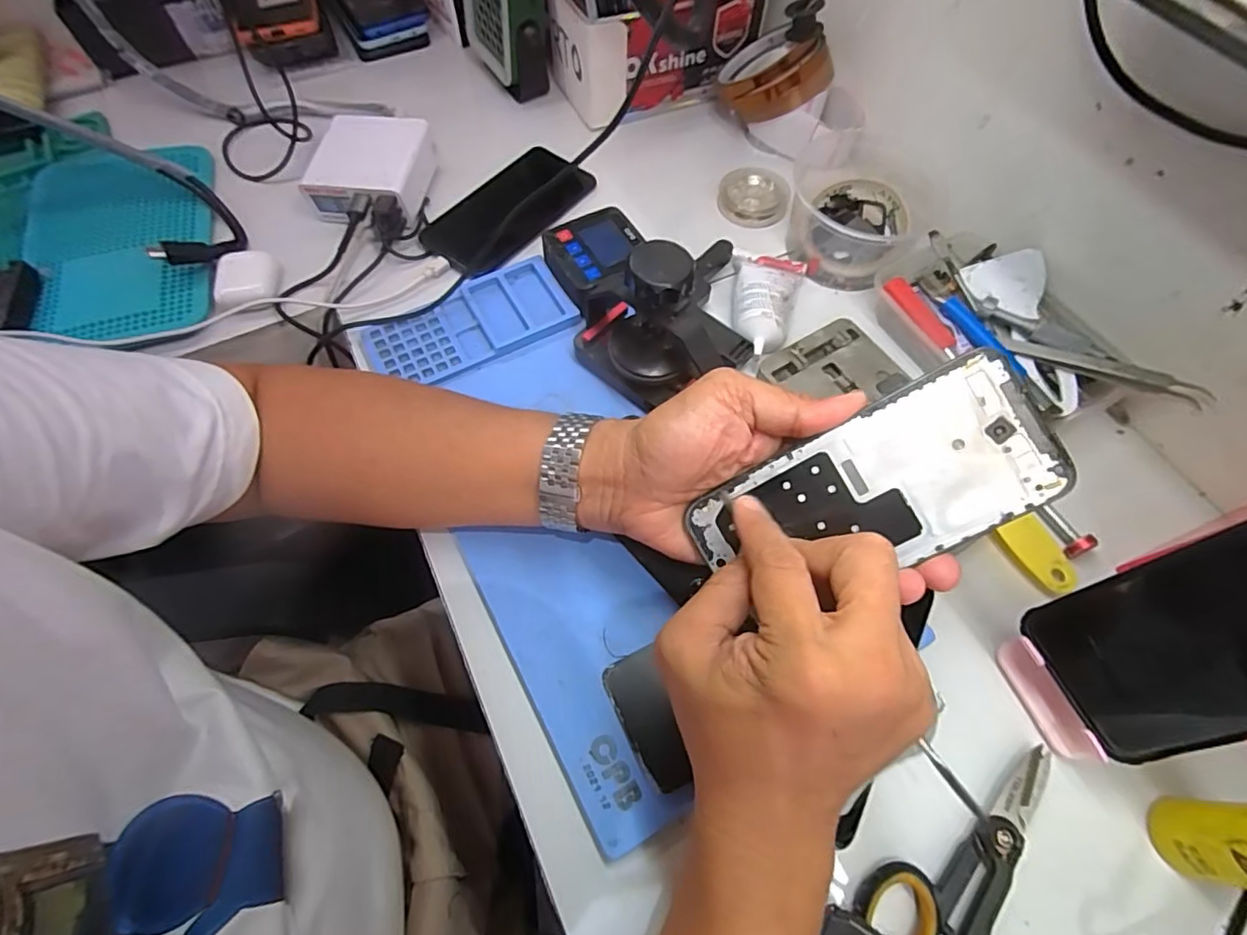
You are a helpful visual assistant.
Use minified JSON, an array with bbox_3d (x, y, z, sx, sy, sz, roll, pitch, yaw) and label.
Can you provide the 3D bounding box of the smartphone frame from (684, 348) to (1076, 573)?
[{"bbox_3d":[0.113,0.014,0.265,0.157,0.004,0.071,-28,88,13],"label":"smartphone frame"}]

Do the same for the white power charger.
[{"bbox_3d":[-0.215,-0.253,0.487,0.096,0.045,0.095,9,63,3],"label":"white power charger"}]

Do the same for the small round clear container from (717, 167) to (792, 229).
[{"bbox_3d":[0.114,-0.238,0.502,0.058,0.023,0.052,6,63,2],"label":"small round clear container"}]

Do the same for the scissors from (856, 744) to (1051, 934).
[{"bbox_3d":[0.185,0.204,0.279,0.128,0.020,0.077,-34,68,-17],"label":"scissors"}]

